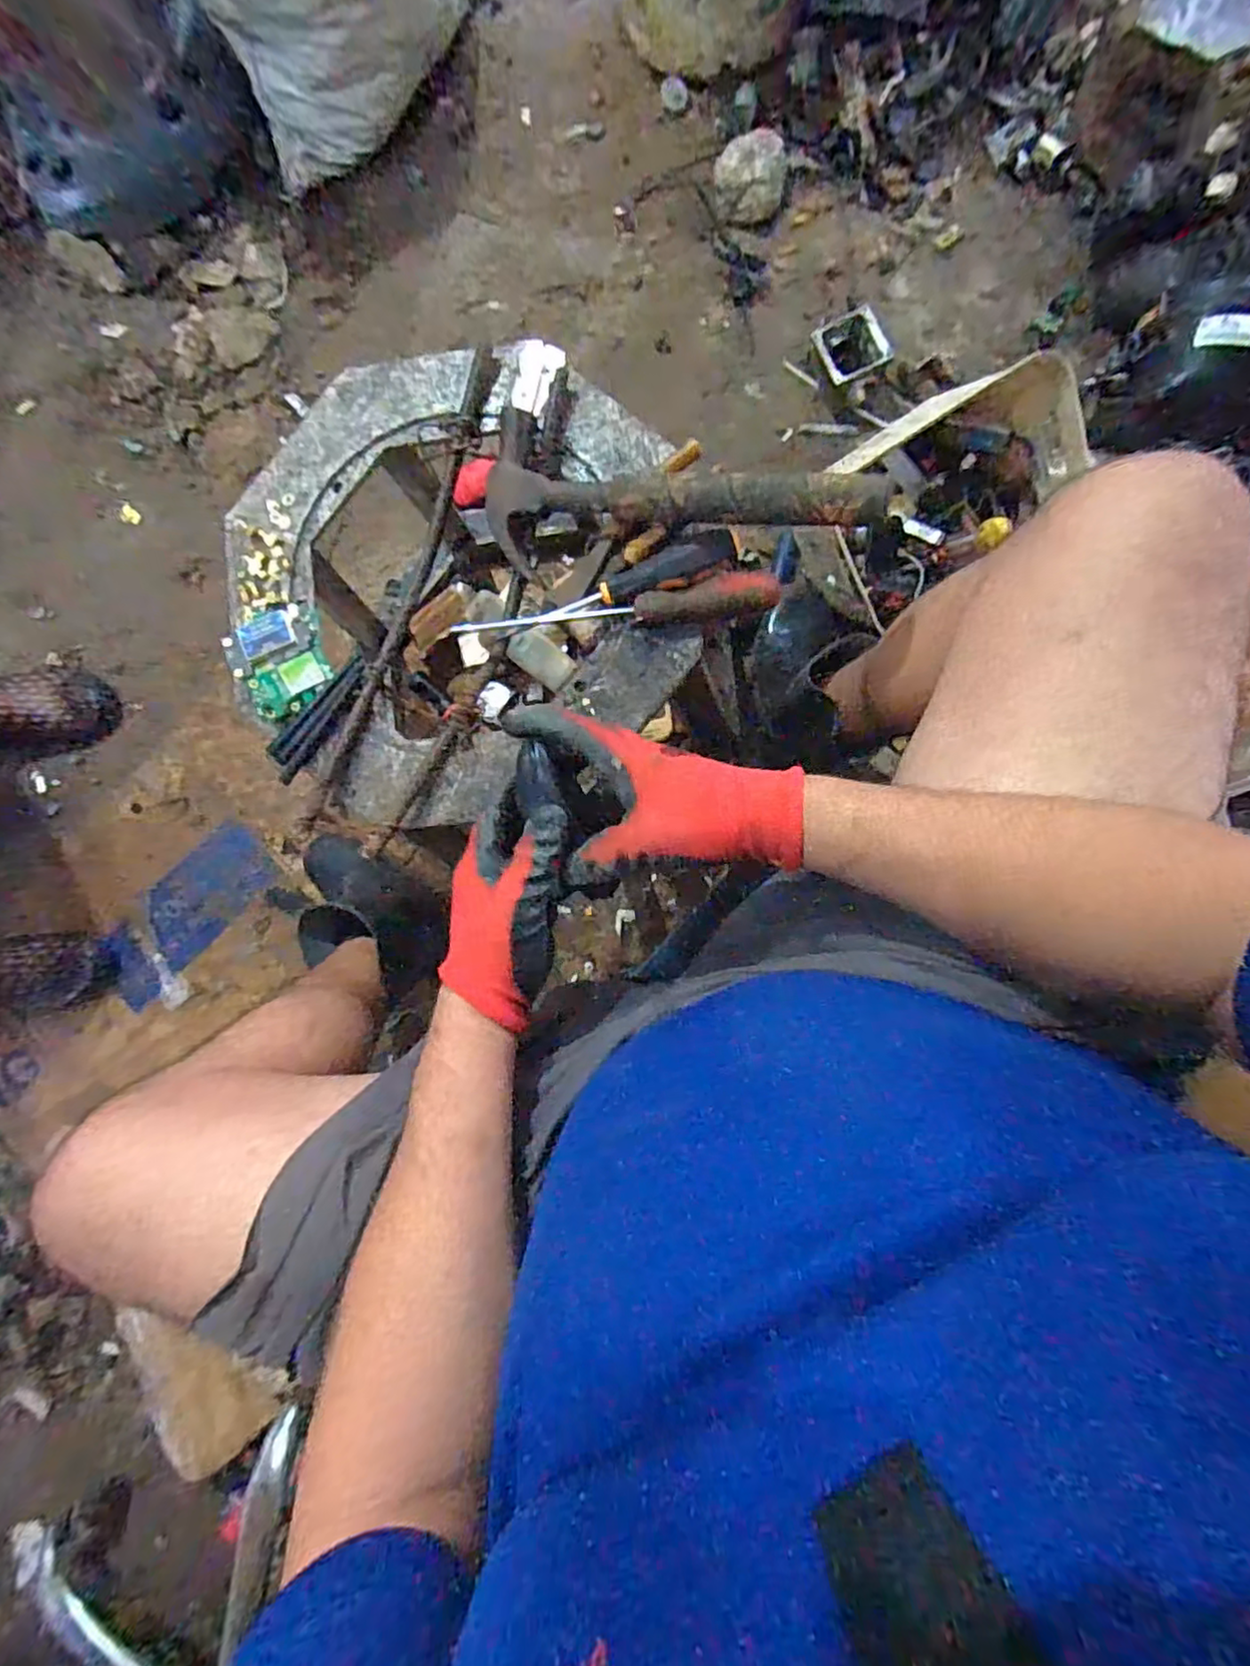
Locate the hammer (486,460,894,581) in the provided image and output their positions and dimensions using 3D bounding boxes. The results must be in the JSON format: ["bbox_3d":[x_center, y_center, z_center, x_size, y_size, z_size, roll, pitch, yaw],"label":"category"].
[{"bbox_3d":[0.032,-0.232,0.480,0.296,0.030,0.074,10,85,20],"label":"hammer"}]

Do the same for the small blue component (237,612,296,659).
[{"bbox_3d":[-0.295,-0.163,0.539,0.040,0.007,0.028,-23,87,3],"label":"small blue component"}]

